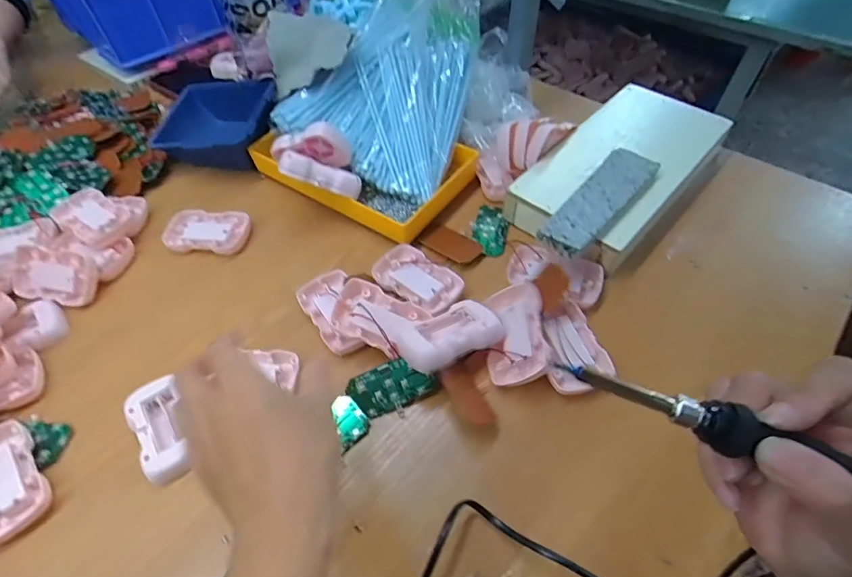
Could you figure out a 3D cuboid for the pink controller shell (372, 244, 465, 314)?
[{"bbox_3d":[-0.010,-0.009,0.462,0.086,0.012,0.055,36,62,25],"label":"pink controller shell"}]

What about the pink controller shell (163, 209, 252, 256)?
[{"bbox_3d":[-0.247,-0.064,0.516,0.089,0.012,0.057,4,53,5],"label":"pink controller shell"}]

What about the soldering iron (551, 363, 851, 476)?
[{"bbox_3d":[0.162,0.071,0.196,0.205,0.015,0.017,20,57,8],"label":"soldering iron"}]

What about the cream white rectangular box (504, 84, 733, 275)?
[{"bbox_3d":[0.218,-0.134,0.516,0.287,0.044,0.149,-38,61,-24],"label":"cream white rectangular box"}]

